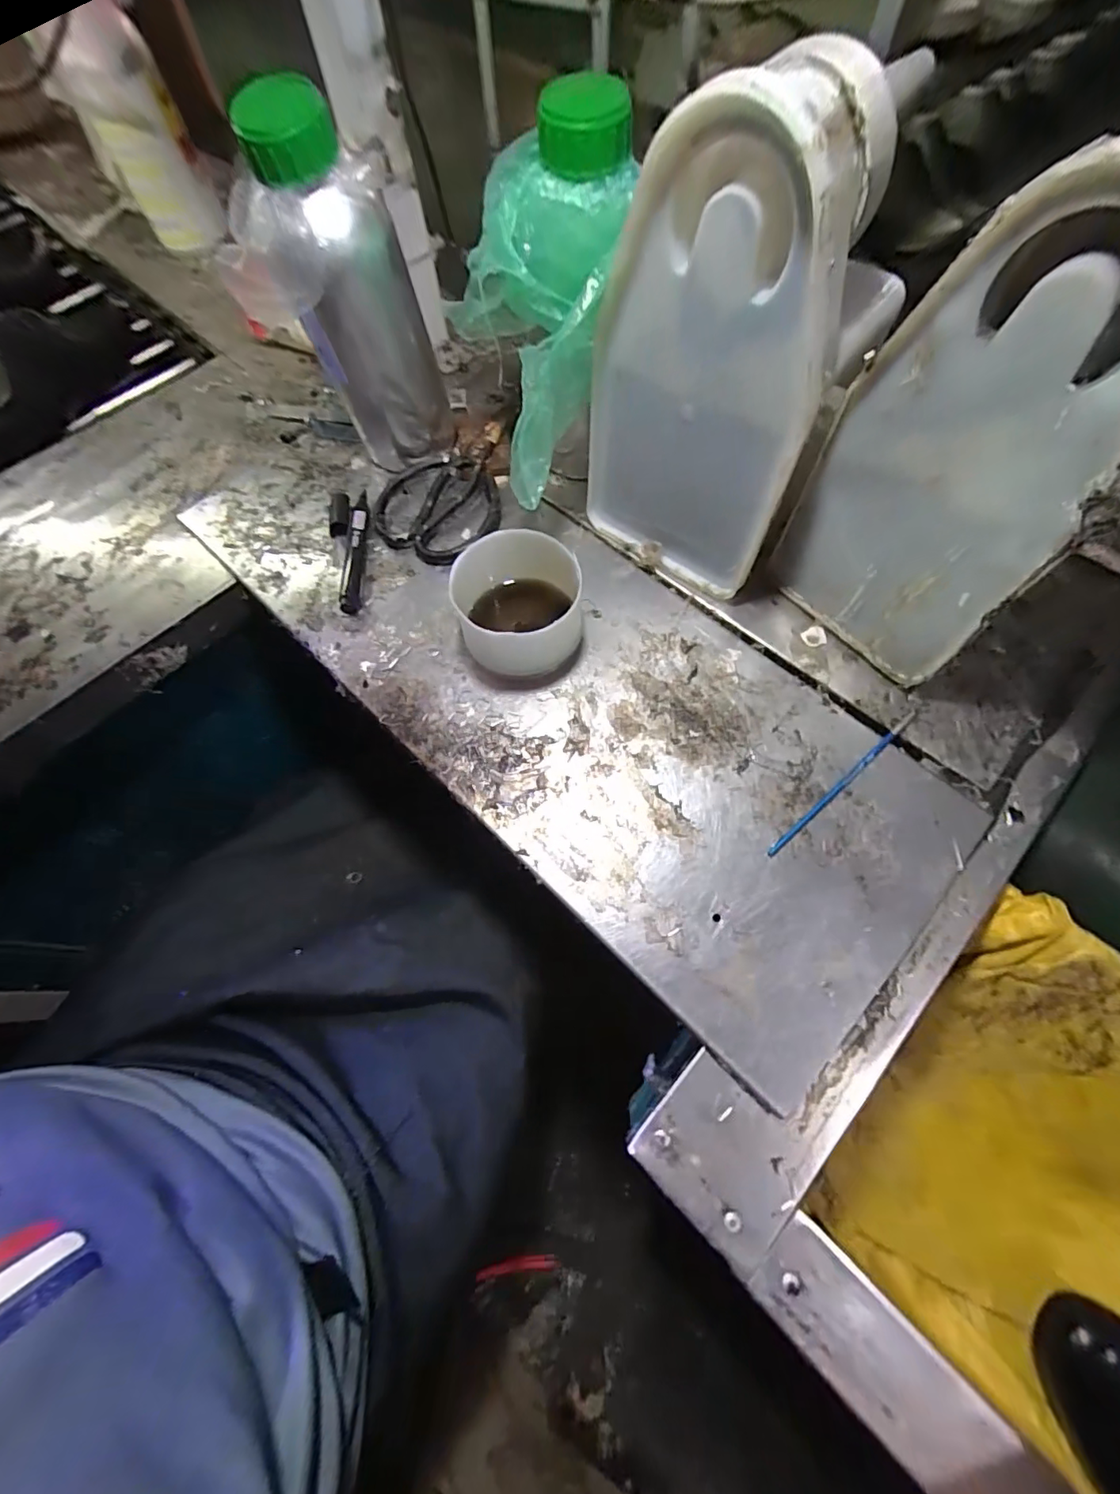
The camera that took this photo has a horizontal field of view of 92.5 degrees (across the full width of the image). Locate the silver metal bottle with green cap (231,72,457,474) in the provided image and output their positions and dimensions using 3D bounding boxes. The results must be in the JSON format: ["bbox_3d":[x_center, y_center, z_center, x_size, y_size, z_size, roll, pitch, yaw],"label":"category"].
[{"bbox_3d":[-0.142,-0.319,0.398,0.082,0.218,0.061,-12,68,-3],"label":"silver metal bottle with green cap"}]

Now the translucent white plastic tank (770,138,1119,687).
[{"bbox_3d":[0.226,-0.157,0.302,0.059,0.257,0.140,-38,71,-13],"label":"translucent white plastic tank"}]

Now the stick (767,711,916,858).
[{"bbox_3d":[0.193,0.022,0.361,0.152,0.004,0.005,-38,72,-13],"label":"stick"}]

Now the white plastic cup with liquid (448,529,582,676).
[{"bbox_3d":[-0.029,-0.096,0.385,0.089,0.063,0.090,-1,68,1],"label":"white plastic cup with liquid"}]

